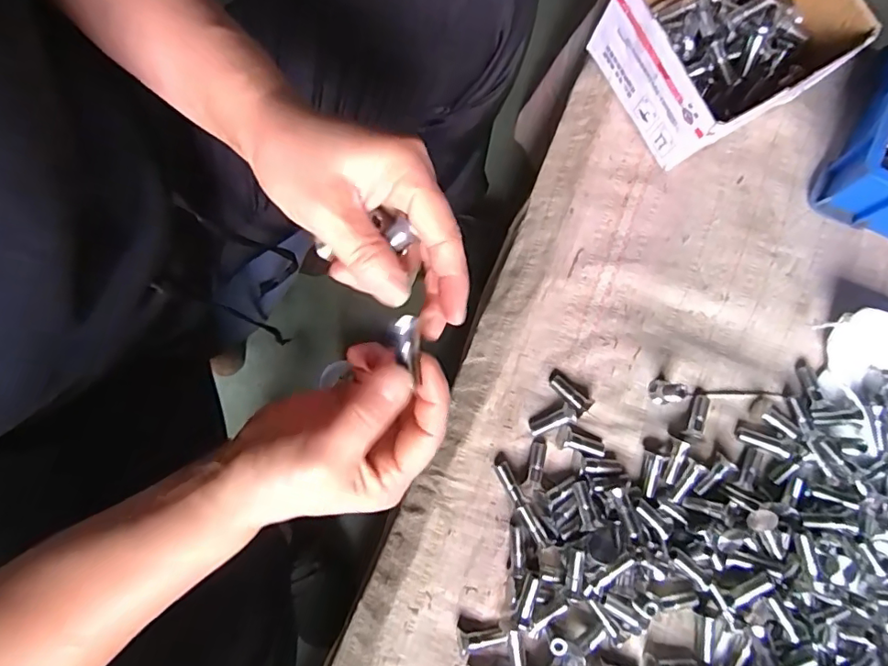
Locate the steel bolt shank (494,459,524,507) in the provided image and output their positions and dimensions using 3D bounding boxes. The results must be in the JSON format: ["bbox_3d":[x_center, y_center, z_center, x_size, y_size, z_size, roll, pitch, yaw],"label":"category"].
[{"bbox_3d":[0.049,0.113,0.402,0.010,0.010,0.036,-28,84,-5],"label":"steel bolt shank"}]

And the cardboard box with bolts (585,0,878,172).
[{"bbox_3d":[0.211,-0.228,0.417,0.148,0.089,0.143,-28,84,-5],"label":"cardboard box with bolts"}]

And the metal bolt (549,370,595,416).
[{"bbox_3d":[0.096,0.045,0.411,0.015,0.010,0.037,-40,85,-6],"label":"metal bolt"}]

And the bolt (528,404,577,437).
[{"bbox_3d":[0.083,0.067,0.410,0.036,0.012,0.015,-23,84,-4],"label":"bolt"}]

